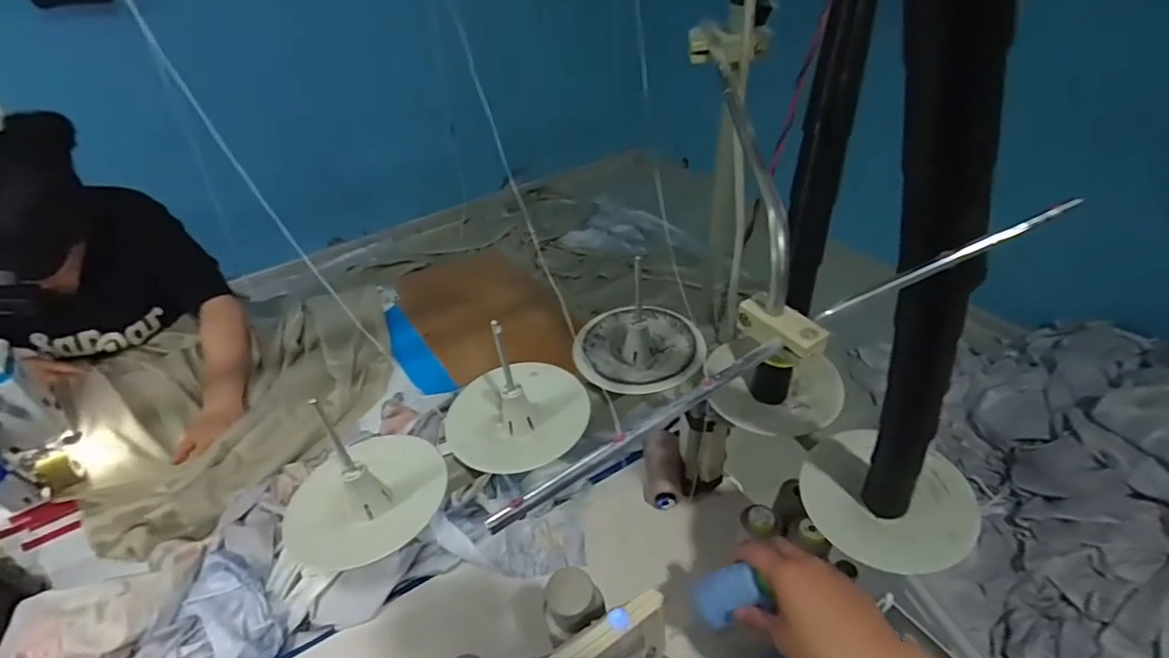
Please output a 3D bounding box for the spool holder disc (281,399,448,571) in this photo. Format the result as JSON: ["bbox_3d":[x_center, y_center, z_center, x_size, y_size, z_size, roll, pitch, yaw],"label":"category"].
[{"bbox_3d":[-0.171,0.107,0.429,0.104,0.083,0.117,25,47,29],"label":"spool holder disc"}]

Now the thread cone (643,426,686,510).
[{"bbox_3d":[0.109,0.192,0.794,0.053,0.048,0.114,0,40,2],"label":"thread cone"}]

